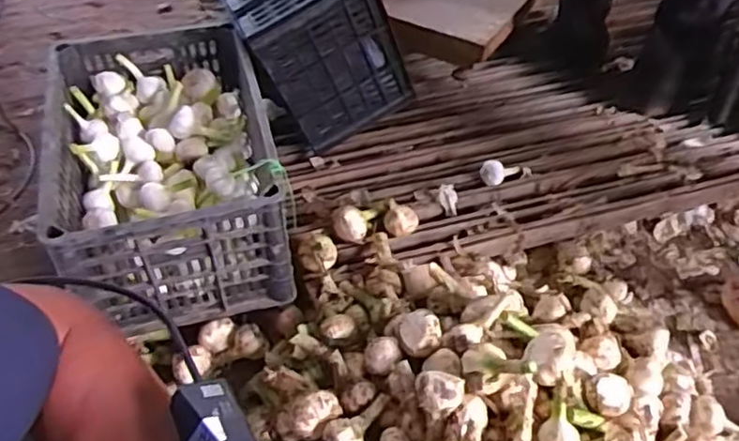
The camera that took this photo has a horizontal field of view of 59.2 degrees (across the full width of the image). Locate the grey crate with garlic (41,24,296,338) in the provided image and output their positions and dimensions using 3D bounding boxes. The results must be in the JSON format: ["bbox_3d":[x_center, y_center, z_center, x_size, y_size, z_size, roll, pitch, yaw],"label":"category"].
[{"bbox_3d":[-0.306,-0.084,1.002,0.288,0.215,0.429,-10,48,-12],"label":"grey crate with garlic"}]

